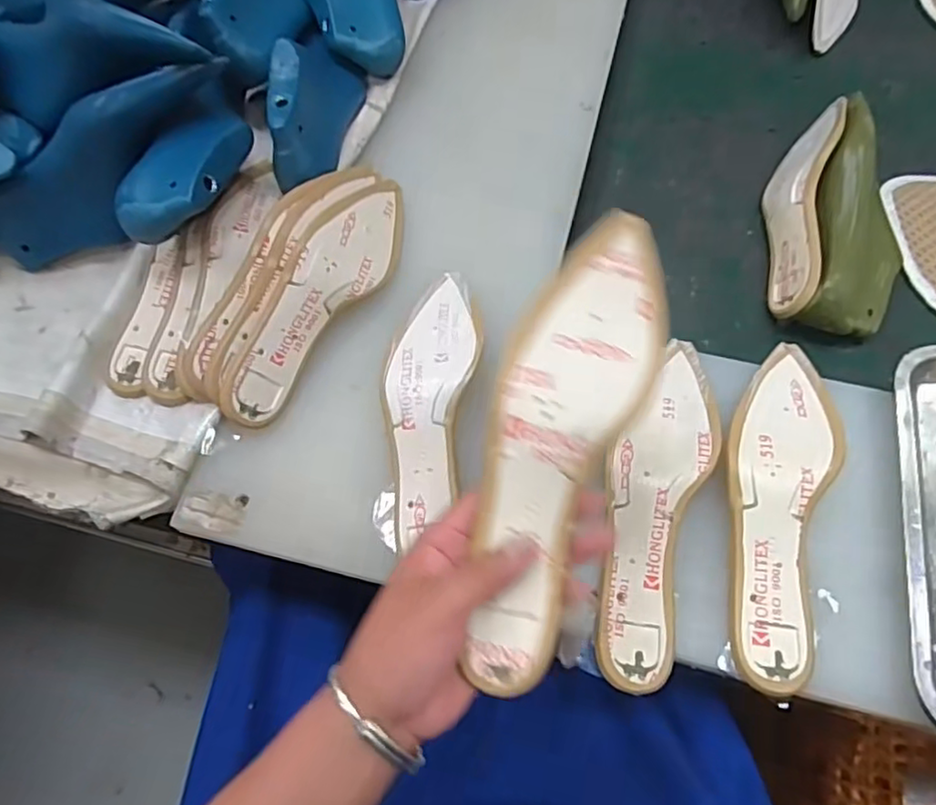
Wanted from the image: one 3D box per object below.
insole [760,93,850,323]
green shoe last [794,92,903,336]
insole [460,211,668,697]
[{"bbox_3d":[0.318,-0.195,0.613,0.047,0.058,0.251,16,67,11],"label":"insole"},{"bbox_3d":[0.370,-0.178,0.597,0.091,0.067,0.261,14,67,10],"label":"green shoe last"},{"bbox_3d":[0.049,0.017,0.337,0.074,0.036,0.259,16,82,10],"label":"insole"}]

